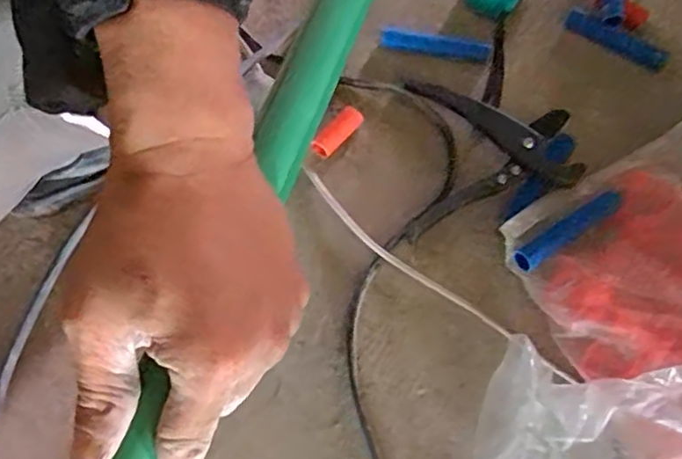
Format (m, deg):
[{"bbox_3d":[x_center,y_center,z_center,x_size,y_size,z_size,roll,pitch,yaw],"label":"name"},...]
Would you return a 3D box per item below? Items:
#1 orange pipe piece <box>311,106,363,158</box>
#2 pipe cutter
[{"bbox_3d":[-0.004,-0.089,0.603,0.022,0.022,0.054,42,74,13],"label":"orange pipe piece"},{"bbox_3d":[0.135,-0.072,0.588,0.149,0.035,0.160,0,69,-1],"label":"pipe cutter"}]

